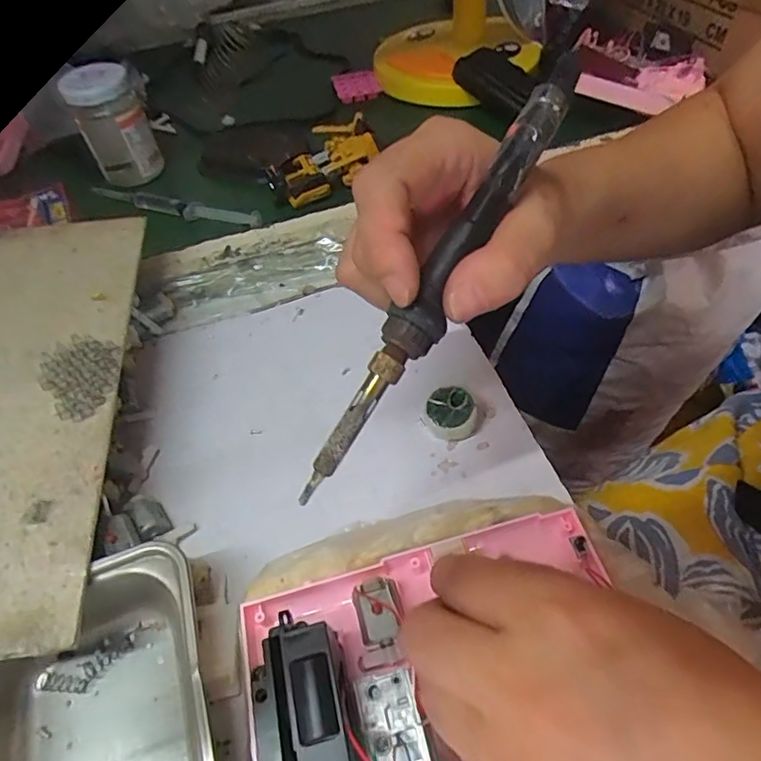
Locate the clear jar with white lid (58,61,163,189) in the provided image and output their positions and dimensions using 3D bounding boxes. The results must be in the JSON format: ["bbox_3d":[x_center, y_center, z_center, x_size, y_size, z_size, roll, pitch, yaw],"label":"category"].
[{"bbox_3d":[-0.256,-0.245,0.509,0.058,0.096,0.060,-21,53,-11],"label":"clear jar with white lid"}]

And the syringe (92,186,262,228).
[{"bbox_3d":[-0.190,-0.160,0.491,0.182,0.020,0.012,15,55,17],"label":"syringe"}]

